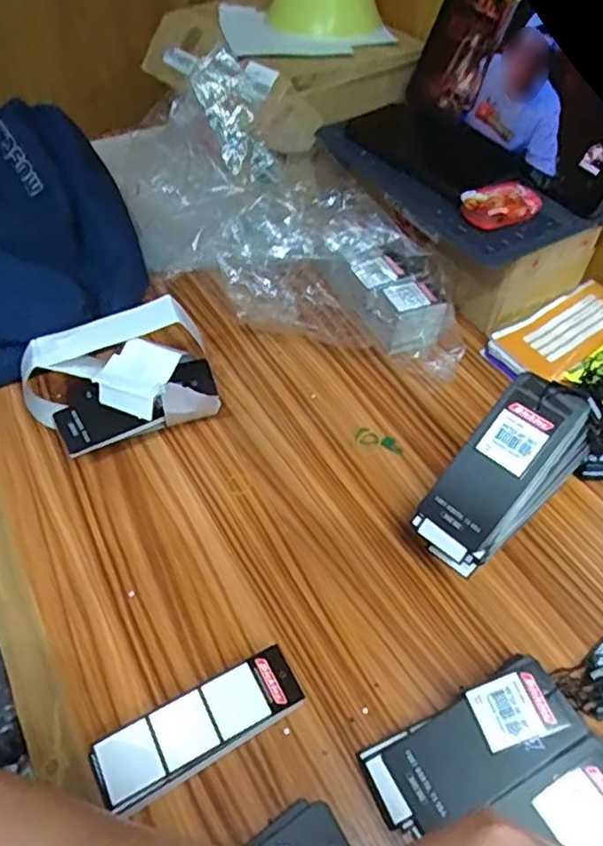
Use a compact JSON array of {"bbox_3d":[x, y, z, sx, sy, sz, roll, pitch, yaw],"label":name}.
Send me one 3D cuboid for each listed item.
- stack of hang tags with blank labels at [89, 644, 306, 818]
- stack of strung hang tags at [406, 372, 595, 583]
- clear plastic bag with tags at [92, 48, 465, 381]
[{"bbox_3d":[-0.059,0.181,0.373,0.120,0.026,0.040,-26,55,-20],"label":"stack of hang tags with blank labels"},{"bbox_3d":[0.144,0.038,0.444,0.139,0.111,0.052,-34,58,-25],"label":"stack of strung hang tags"},{"bbox_3d":[-0.018,-0.191,0.572,0.182,0.200,0.364,-31,57,-24],"label":"clear plastic bag with tags"}]

